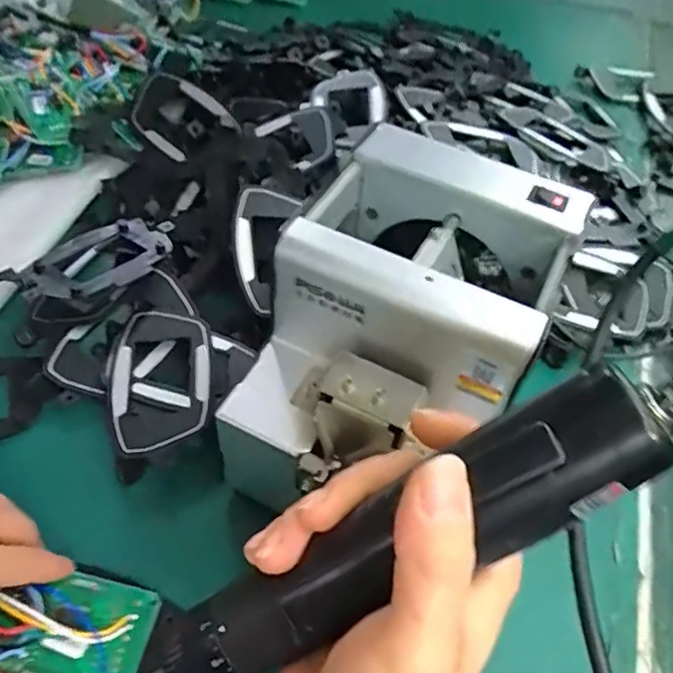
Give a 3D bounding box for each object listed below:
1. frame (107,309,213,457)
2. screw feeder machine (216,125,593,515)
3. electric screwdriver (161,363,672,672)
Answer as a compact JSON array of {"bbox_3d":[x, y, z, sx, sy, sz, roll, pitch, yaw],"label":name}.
[{"bbox_3d":[-0.108,0.025,0.381,0.061,0.012,0.097,-3,51,-8],"label":"frame"},{"bbox_3d":[0.037,-0.003,0.339,0.131,0.128,0.205,25,53,14],"label":"screw feeder machine"},{"bbox_3d":[0.014,0.072,0.206,0.190,0.029,0.033,-36,51,18],"label":"electric screwdriver"}]

